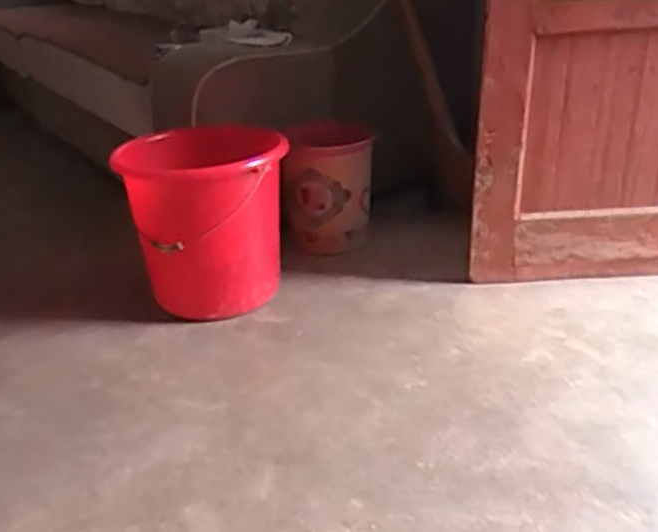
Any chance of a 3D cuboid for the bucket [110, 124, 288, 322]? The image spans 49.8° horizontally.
[{"bbox_3d":[-0.261,-0.089,1.566,0.318,0.369,0.318,-2,25,1],"label":"bucket"}]

